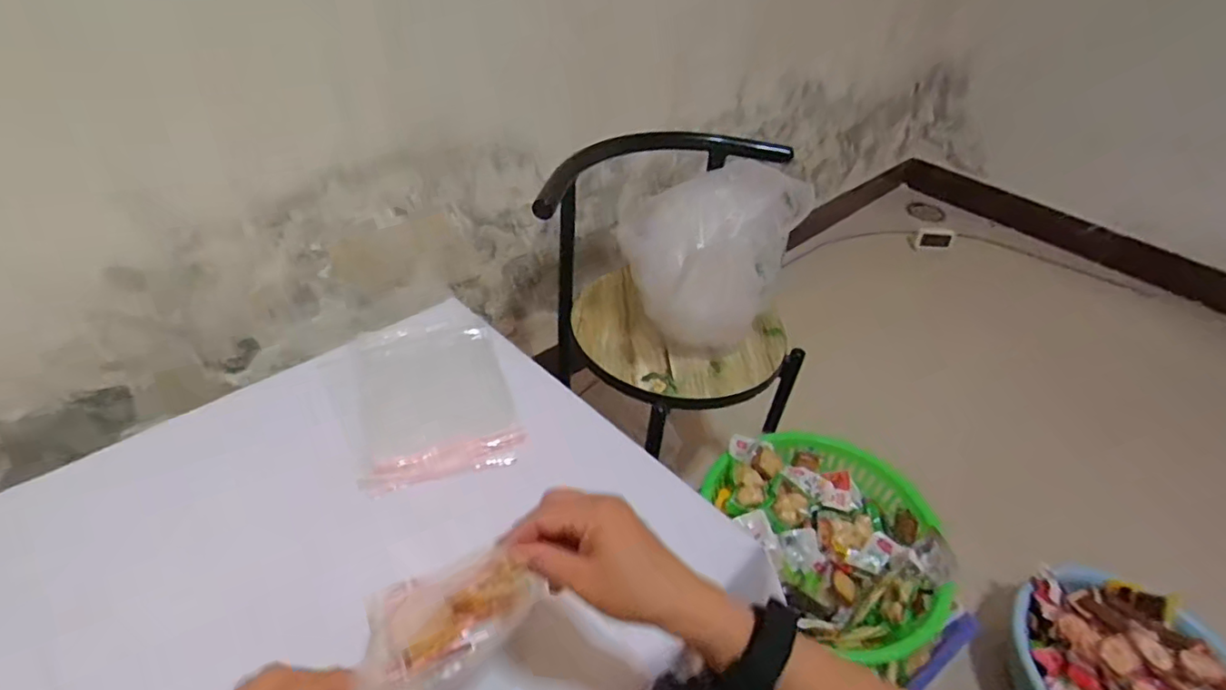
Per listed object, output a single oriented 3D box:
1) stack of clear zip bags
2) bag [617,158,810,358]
[{"bbox_3d":[-0.238,0.056,0.754,0.207,0.007,0.277,-15,45,-24],"label":"stack of clear zip bags"},{"bbox_3d":[0.146,-0.125,0.907,0.230,0.289,0.156,-19,47,-28],"label":"bag"}]

